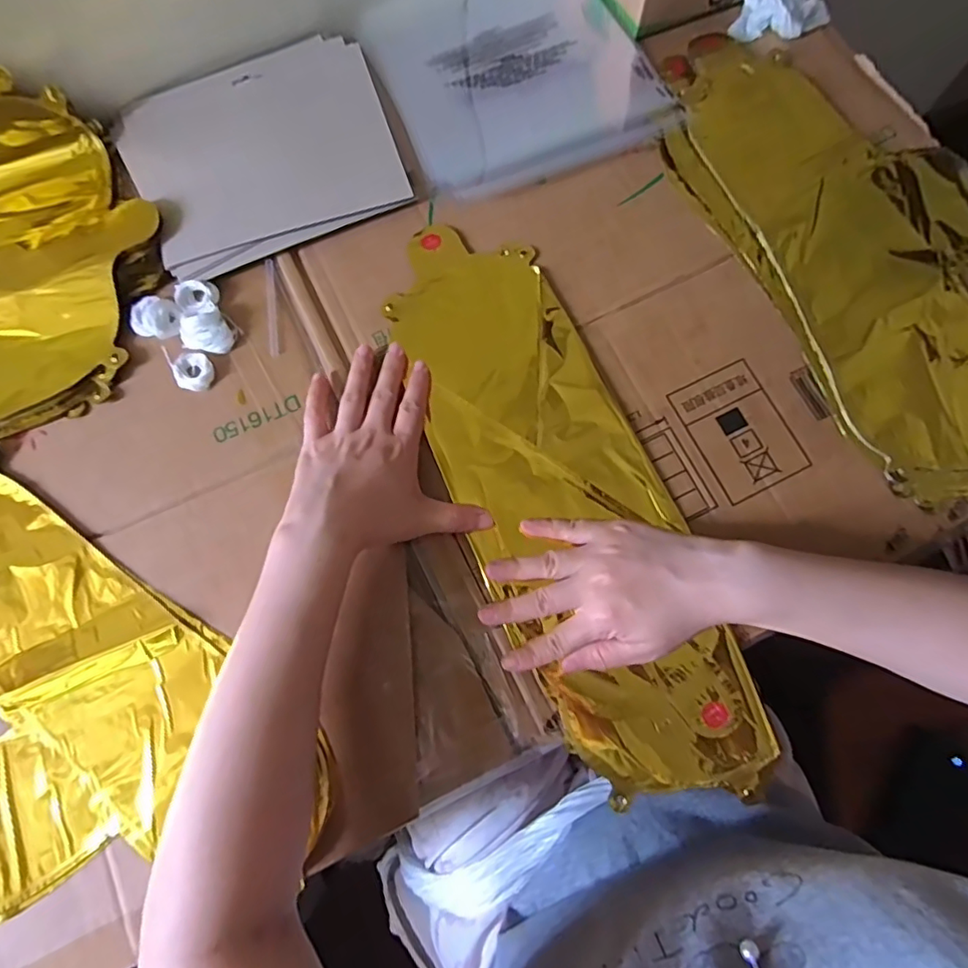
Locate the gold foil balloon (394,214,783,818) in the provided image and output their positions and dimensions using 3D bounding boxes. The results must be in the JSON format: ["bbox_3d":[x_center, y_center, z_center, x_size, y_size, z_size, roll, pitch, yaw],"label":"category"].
[{"bbox_3d":[0.050,0.000,0.397,0.132,0.011,0.421,-23,78,-5],"label":"gold foil balloon"}]

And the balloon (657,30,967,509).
[{"bbox_3d":[0.305,-0.181,0.430,0.212,0.016,0.418,-26,78,-6],"label":"balloon"}]

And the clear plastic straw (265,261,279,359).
[{"bbox_3d":[-0.158,-0.133,0.427,0.008,0.004,0.079,-8,76,-2],"label":"clear plastic straw"}]

